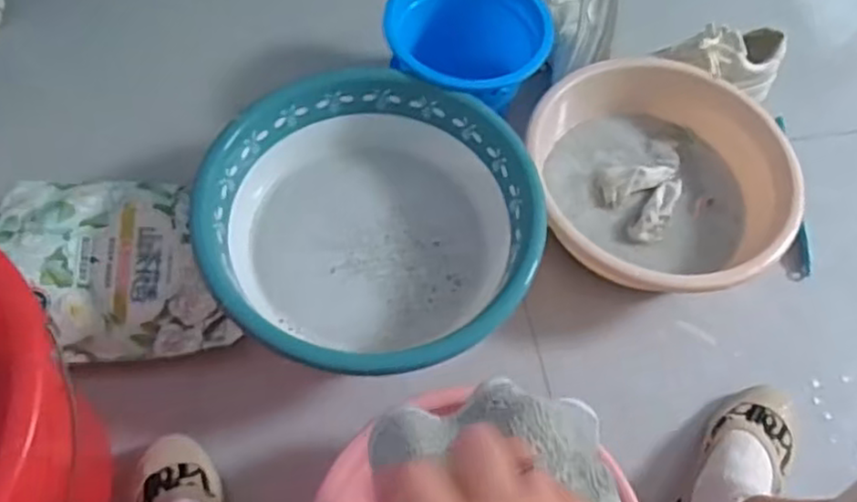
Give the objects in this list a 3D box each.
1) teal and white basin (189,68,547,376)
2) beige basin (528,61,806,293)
[{"bbox_3d":[-0.066,-0.032,0.794,0.347,0.108,0.353,1,63,-2],"label":"teal and white basin"},{"bbox_3d":[0.275,-0.086,0.873,0.311,0.105,0.316,1,63,-2],"label":"beige basin"}]

